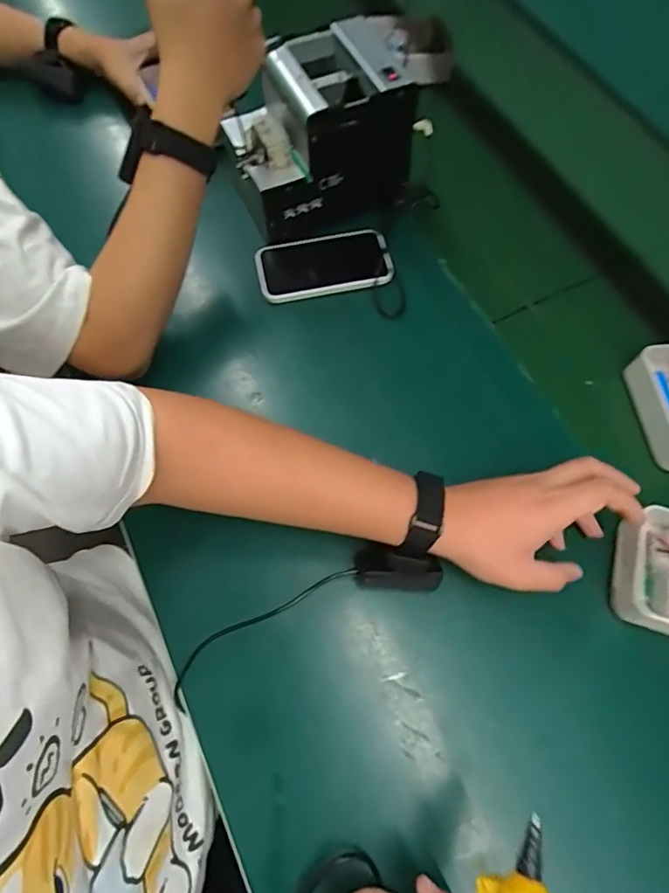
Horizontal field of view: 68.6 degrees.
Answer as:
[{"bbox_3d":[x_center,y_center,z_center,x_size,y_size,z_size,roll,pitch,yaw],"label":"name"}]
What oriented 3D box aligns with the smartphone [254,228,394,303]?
[{"bbox_3d":[-0.013,-0.213,0.570,0.150,0.015,0.081,-9,67,-6],"label":"smartphone"}]

